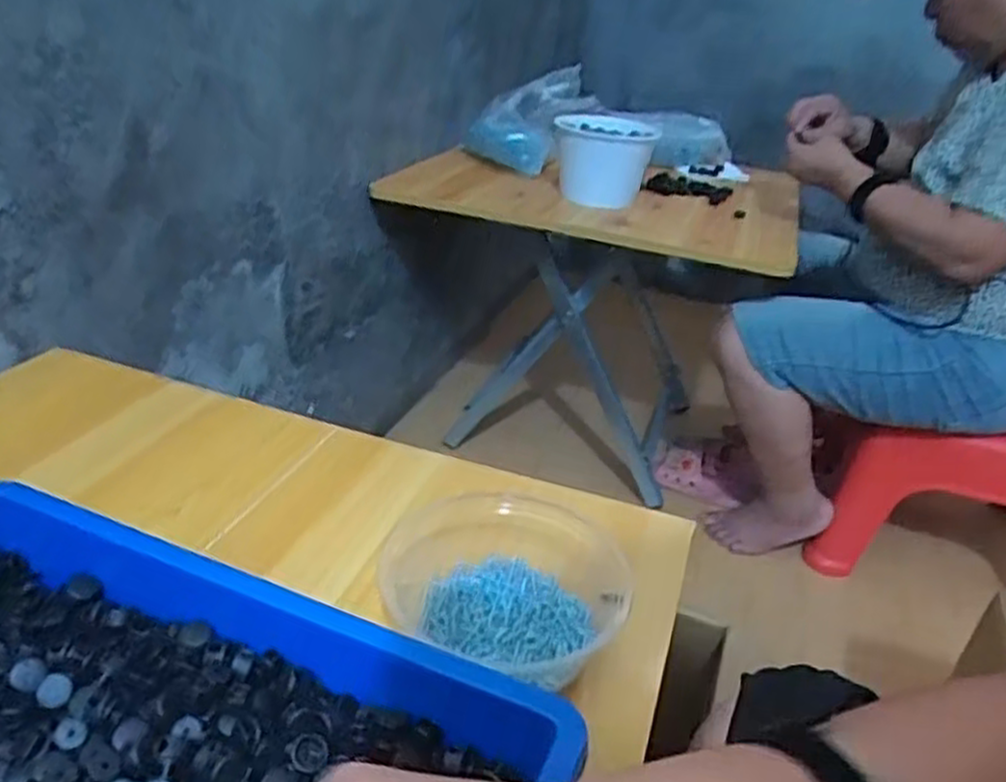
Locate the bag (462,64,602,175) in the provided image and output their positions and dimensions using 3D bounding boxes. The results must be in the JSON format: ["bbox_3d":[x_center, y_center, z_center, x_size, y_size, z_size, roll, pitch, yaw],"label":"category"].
[{"bbox_3d":[0.046,-0.491,1.376,0.124,0.176,0.239,-14,34,-33],"label":"bag"}]

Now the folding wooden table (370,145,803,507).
[{"bbox_3d":[0.173,-0.139,1.450,0.611,0.556,0.597,16,30,17],"label":"folding wooden table"}]

